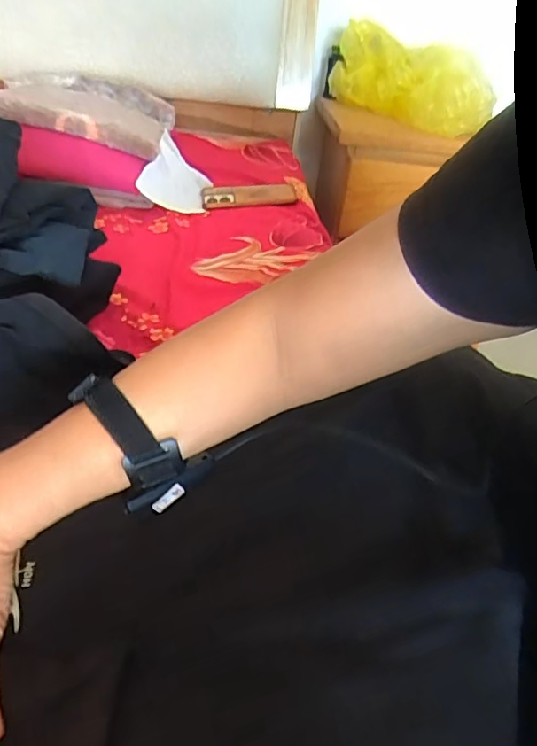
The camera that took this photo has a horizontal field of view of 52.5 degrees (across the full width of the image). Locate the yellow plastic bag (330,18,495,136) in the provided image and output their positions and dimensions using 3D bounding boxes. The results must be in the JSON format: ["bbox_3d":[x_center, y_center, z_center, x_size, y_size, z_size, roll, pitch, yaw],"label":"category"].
[{"bbox_3d":[0.288,-0.592,1.090,0.325,0.132,0.231,12,37,7],"label":"yellow plastic bag"}]

